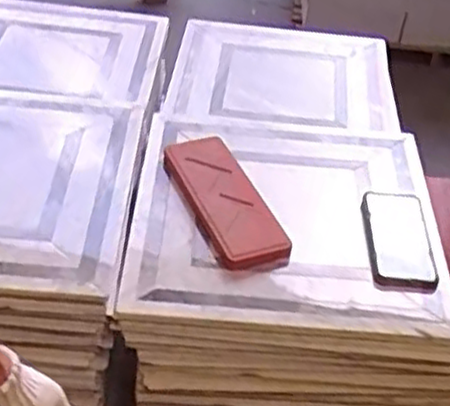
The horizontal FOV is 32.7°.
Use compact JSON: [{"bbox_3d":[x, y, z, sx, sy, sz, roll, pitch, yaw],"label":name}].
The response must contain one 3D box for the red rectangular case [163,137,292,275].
[{"bbox_3d":[-0.004,-0.009,1.035,0.095,0.020,0.266,-10,44,-18],"label":"red rectangular case"}]

